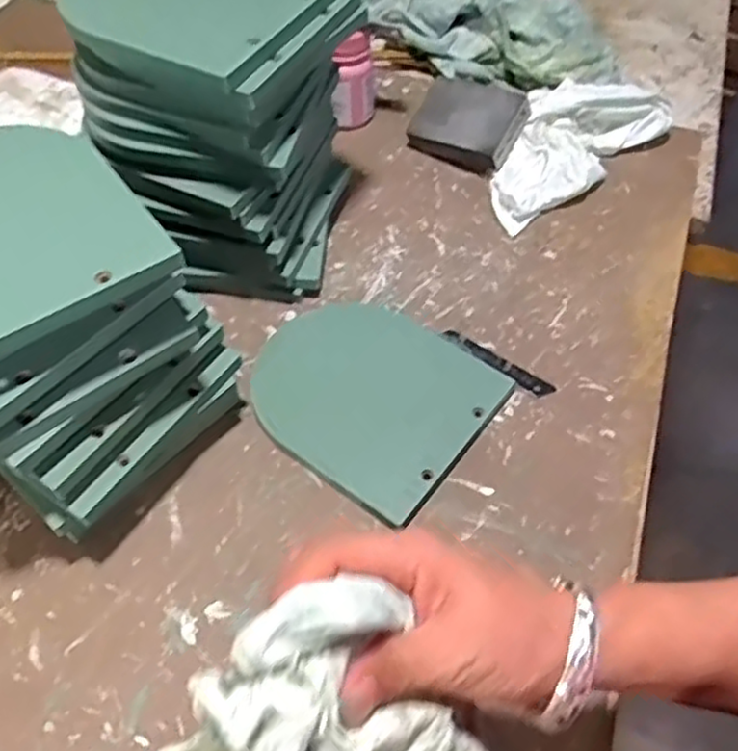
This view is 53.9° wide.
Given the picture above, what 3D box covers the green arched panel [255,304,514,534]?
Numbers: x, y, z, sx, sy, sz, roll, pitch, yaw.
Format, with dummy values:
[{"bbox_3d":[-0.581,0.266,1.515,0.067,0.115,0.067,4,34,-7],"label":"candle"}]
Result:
[{"bbox_3d":[0.001,0.012,0.540,0.169,0.016,0.147,33,61,22],"label":"green arched panel"}]

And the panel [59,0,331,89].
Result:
[{"bbox_3d":[-0.122,-0.259,0.494,0.165,0.013,0.138,26,58,18],"label":"panel"}]

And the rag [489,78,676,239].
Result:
[{"bbox_3d":[0.197,-0.212,0.680,0.134,0.044,0.209,20,57,14],"label":"rag"}]

